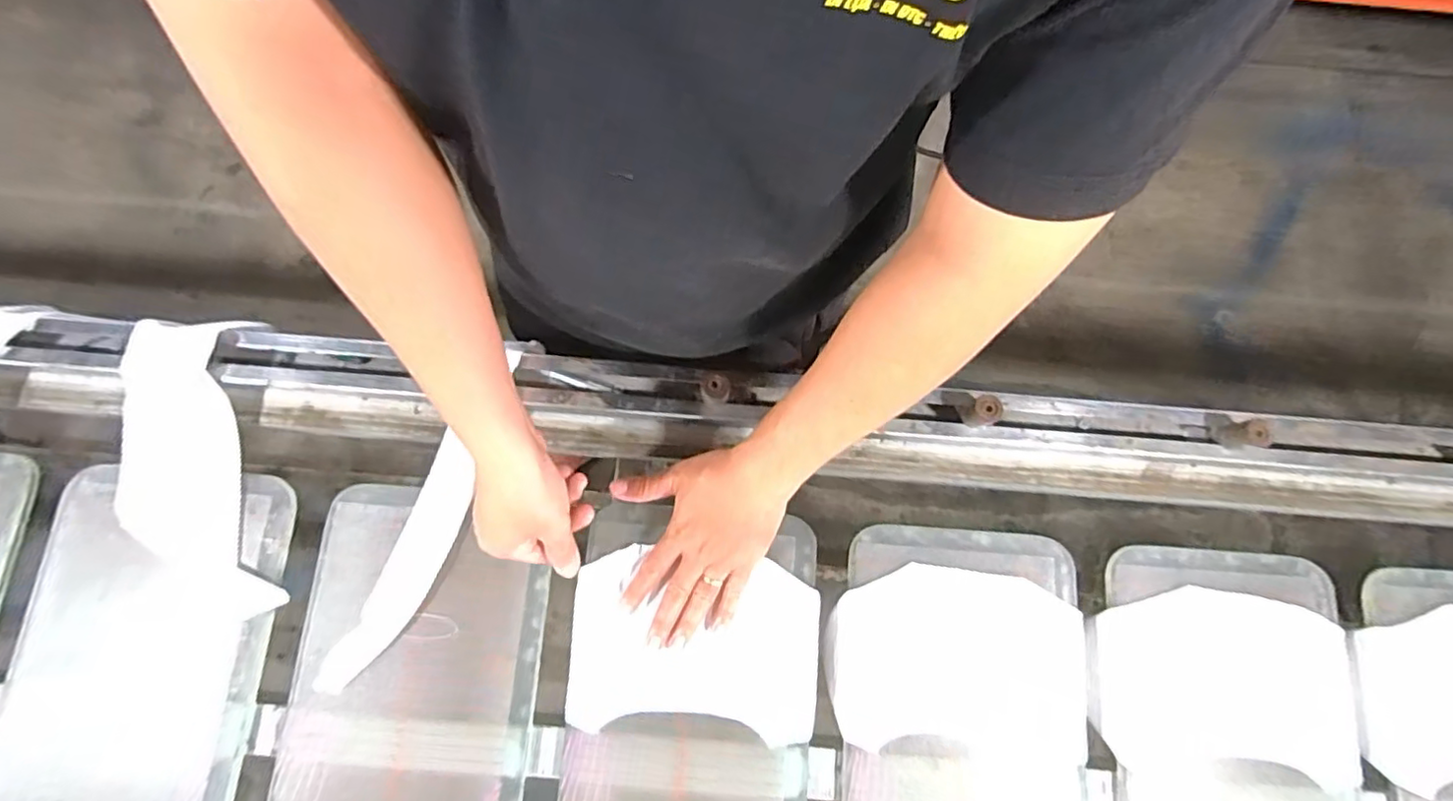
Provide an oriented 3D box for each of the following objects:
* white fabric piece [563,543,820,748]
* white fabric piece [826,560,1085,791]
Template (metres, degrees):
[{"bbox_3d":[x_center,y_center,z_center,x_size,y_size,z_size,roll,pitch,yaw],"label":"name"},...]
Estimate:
[{"bbox_3d":[-0.027,0.206,0.536,0.206,0.014,0.141,5,74,0],"label":"white fabric piece"},{"bbox_3d":[0.198,0.224,0.535,0.210,0.015,0.153,11,77,2],"label":"white fabric piece"}]

